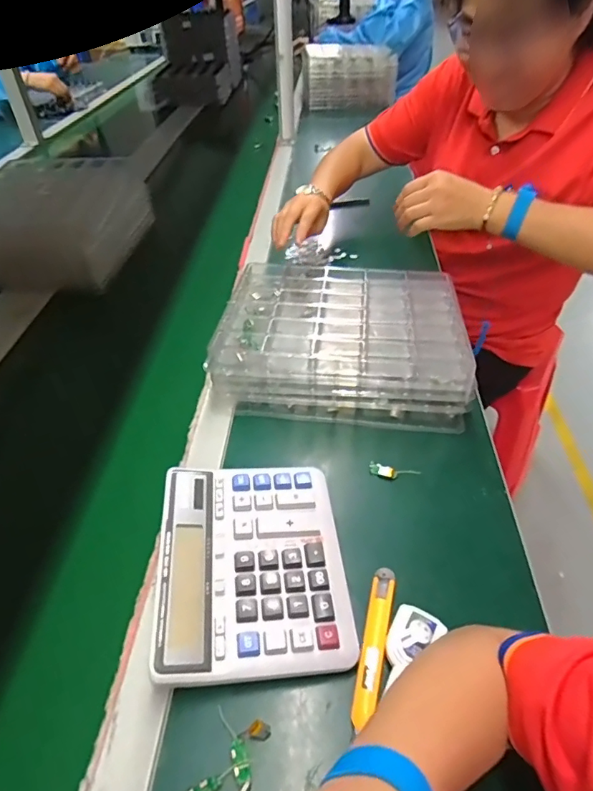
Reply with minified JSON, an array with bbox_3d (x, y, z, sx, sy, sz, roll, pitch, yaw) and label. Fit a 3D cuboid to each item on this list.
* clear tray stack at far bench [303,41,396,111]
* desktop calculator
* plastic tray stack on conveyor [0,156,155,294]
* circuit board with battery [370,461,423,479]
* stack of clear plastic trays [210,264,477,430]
[{"bbox_3d":[0.174,-1.067,1.614,0.298,0.167,0.123,-1,44,0],"label":"clear tray stack at far bench"},{"bbox_3d":[-0.038,0.146,0.424,0.156,0.045,0.187,-5,44,-4],"label":"desktop calculator"},{"bbox_3d":[-0.421,-0.319,0.844,0.256,0.122,0.299,3,44,4],"label":"plastic tray stack on conveyor"},{"bbox_3d":[0.105,0.084,0.515,0.052,0.010,0.015,14,46,15],"label":"circuit board with battery"},{"bbox_3d":[0.059,-0.079,0.632,0.292,0.082,0.248,4,44,5],"label":"stack of clear plastic trays"}]

